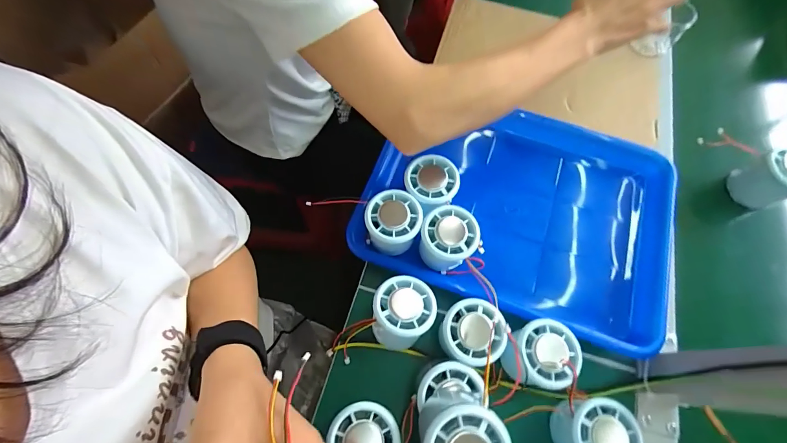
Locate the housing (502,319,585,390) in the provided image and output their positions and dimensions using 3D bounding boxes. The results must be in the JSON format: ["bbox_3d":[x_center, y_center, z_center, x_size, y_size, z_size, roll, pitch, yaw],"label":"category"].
[{"bbox_3d":[0.138,0.128,0.349,0.059,0.071,0.056,-1,67,-4],"label":"housing"}]

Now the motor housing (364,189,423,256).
[{"bbox_3d":[-0.001,0.005,0.378,0.057,0.050,0.059,-1,67,-4],"label":"motor housing"}]

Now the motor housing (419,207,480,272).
[{"bbox_3d":[0.055,0.019,0.376,0.055,0.053,0.052,11,67,2],"label":"motor housing"}]

